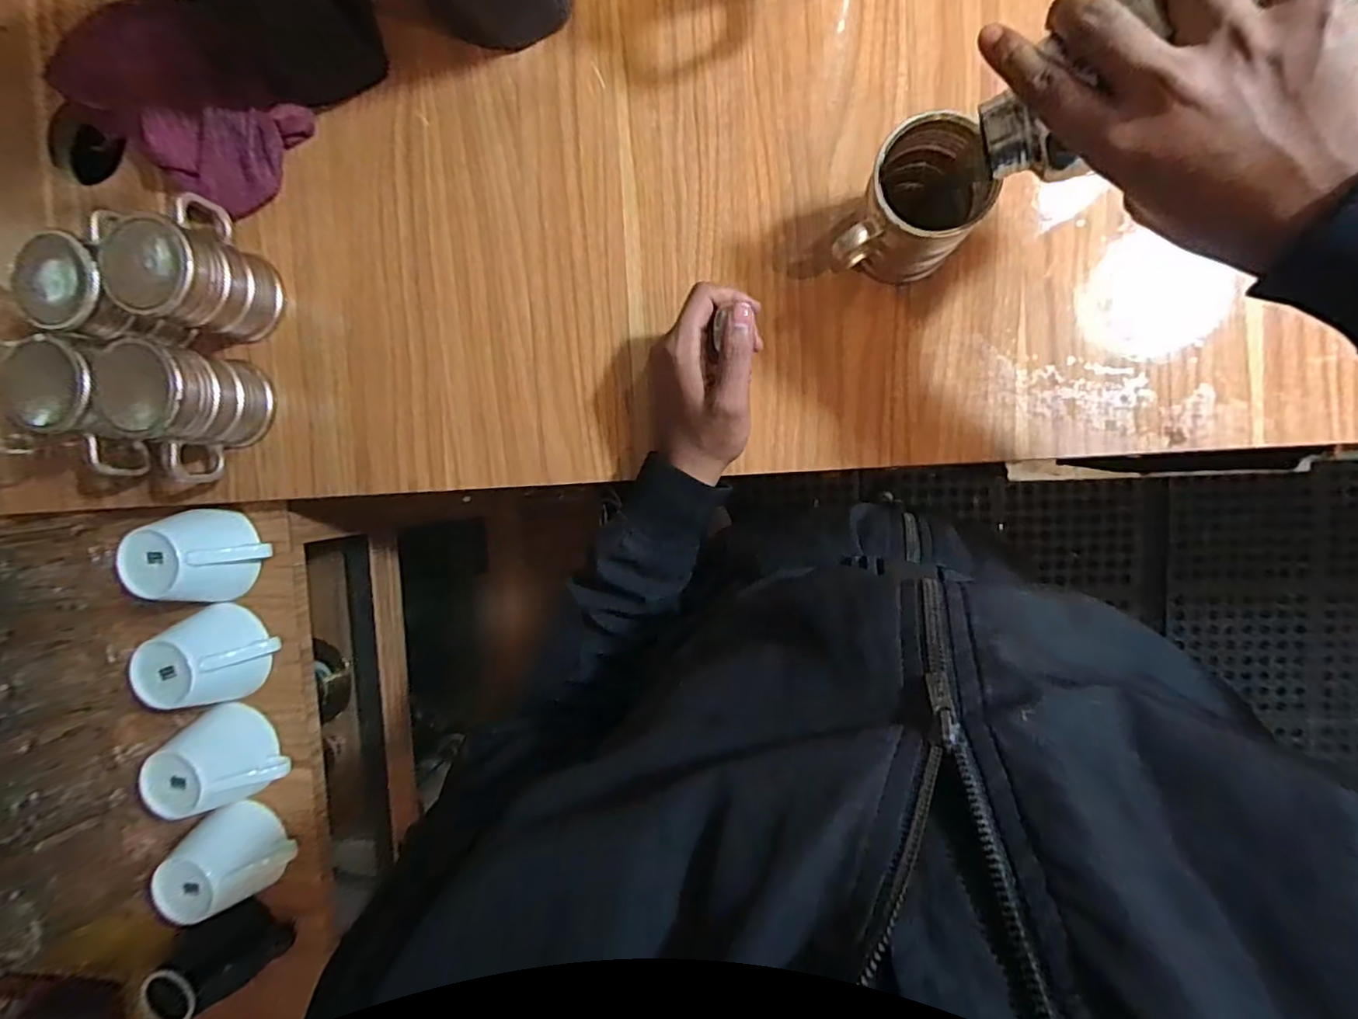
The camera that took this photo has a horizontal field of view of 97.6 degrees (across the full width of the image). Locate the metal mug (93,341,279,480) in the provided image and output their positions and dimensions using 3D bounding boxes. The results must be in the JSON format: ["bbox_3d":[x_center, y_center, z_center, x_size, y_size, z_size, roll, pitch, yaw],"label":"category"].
[{"bbox_3d":[-0.395,-0.074,0.468,0.081,0.095,0.104,6,93,7],"label":"metal mug"}]

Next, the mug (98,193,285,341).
[{"bbox_3d":[-0.370,-0.189,0.462,0.069,0.097,0.092,26,95,6],"label":"mug"}]

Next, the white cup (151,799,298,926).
[{"bbox_3d":[-0.407,0.316,0.531,0.077,0.065,0.082,-40,87,7],"label":"white cup"}]

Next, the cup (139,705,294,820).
[{"bbox_3d":[-0.411,0.221,0.525,0.072,0.064,0.082,-22,89,8],"label":"cup"}]

